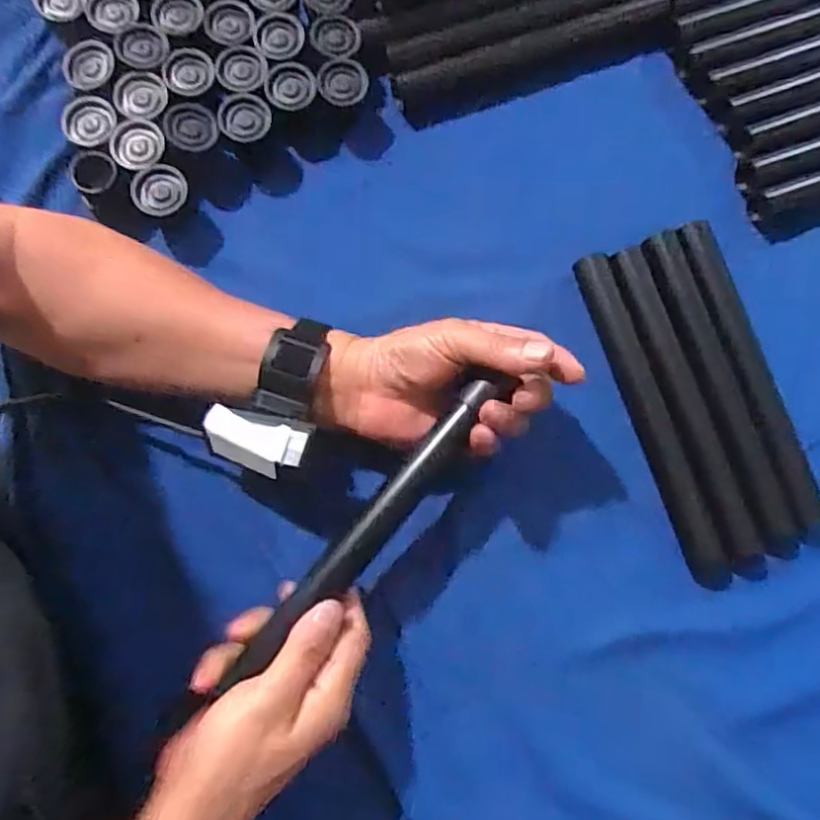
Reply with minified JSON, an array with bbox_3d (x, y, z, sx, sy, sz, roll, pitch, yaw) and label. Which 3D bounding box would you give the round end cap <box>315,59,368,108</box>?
[{"bbox_3d":[-0.046,-0.226,0.427,0.032,0.007,0.032,1,80,-3],"label":"round end cap"}]

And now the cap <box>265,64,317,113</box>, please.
[{"bbox_3d":[-0.082,-0.222,0.424,0.033,0.008,0.032,-3,80,-4],"label":"cap"}]

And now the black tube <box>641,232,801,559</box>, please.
[{"bbox_3d":[0.210,-0.013,0.422,0.023,0.022,0.227,-18,82,-6],"label":"black tube"}]

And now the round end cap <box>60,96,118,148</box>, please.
[{"bbox_3d":[-0.213,-0.191,0.411,0.035,0.009,0.030,-34,84,-8],"label":"round end cap"}]

